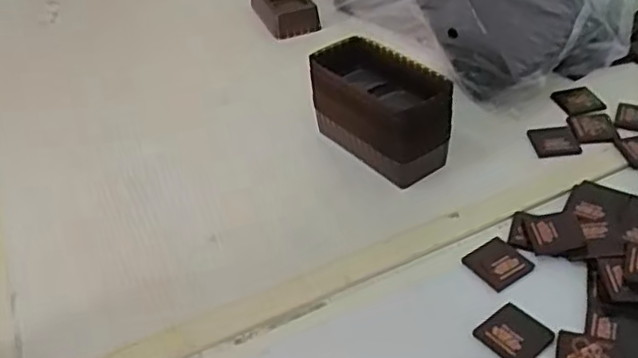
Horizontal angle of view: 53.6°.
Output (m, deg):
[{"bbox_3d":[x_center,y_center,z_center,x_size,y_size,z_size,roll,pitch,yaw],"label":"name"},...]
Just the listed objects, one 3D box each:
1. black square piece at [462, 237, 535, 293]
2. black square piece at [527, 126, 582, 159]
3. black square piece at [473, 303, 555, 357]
[{"bbox_3d":[0.117,0.054,0.414,0.036,0.004,0.036,-27,43,-21],"label":"black square piece"},{"bbox_3d":[0.187,-0.031,0.502,0.038,0.004,0.039,-7,40,0],"label":"black square piece"},{"bbox_3d":[0.115,0.090,0.371,0.033,0.004,0.035,-31,45,-25],"label":"black square piece"}]

